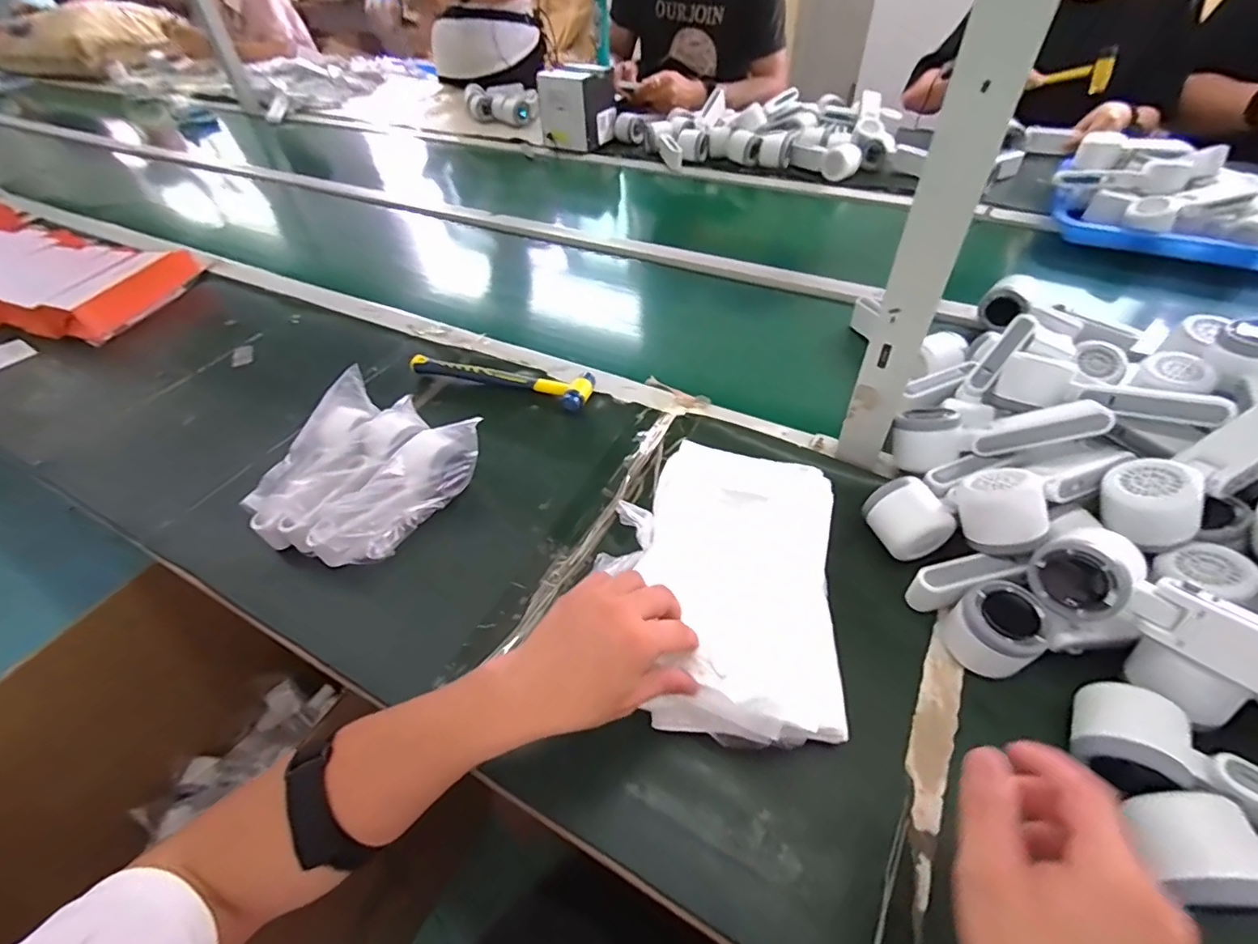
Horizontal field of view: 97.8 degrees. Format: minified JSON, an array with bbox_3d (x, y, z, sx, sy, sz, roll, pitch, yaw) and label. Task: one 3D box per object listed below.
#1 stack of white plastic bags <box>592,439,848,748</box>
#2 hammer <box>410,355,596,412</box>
[{"bbox_3d":[0.077,0.083,0.443,0.171,0.035,0.235,6,58,7],"label":"stack of white plastic bags"},{"bbox_3d":[-0.159,-0.122,0.692,0.237,0.027,0.052,14,51,16],"label":"hammer"}]

